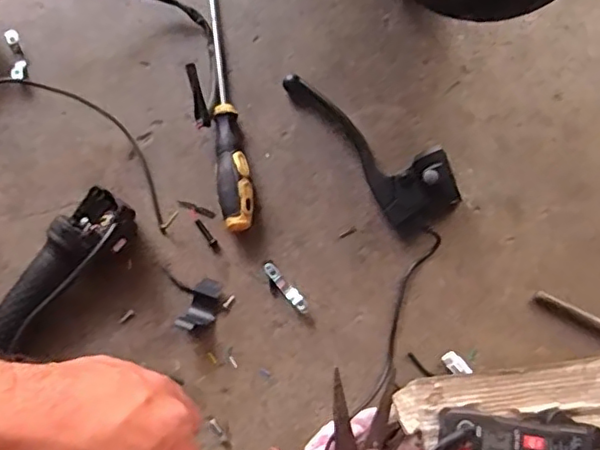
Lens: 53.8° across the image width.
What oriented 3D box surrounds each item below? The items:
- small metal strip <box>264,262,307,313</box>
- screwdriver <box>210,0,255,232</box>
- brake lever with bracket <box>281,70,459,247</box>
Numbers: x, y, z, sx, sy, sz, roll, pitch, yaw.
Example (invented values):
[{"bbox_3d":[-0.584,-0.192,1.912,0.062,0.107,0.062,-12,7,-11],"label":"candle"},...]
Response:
[{"bbox_3d":[-0.012,0.053,0.497,0.011,0.011,0.049,-41,81,-9],"label":"small metal strip"},{"bbox_3d":[-0.076,-0.161,0.538,0.028,0.032,0.342,-9,77,-2],"label":"screwdriver"},{"bbox_3d":[0.059,-0.075,0.505,0.070,0.056,0.186,-43,81,-9],"label":"brake lever with bracket"}]

